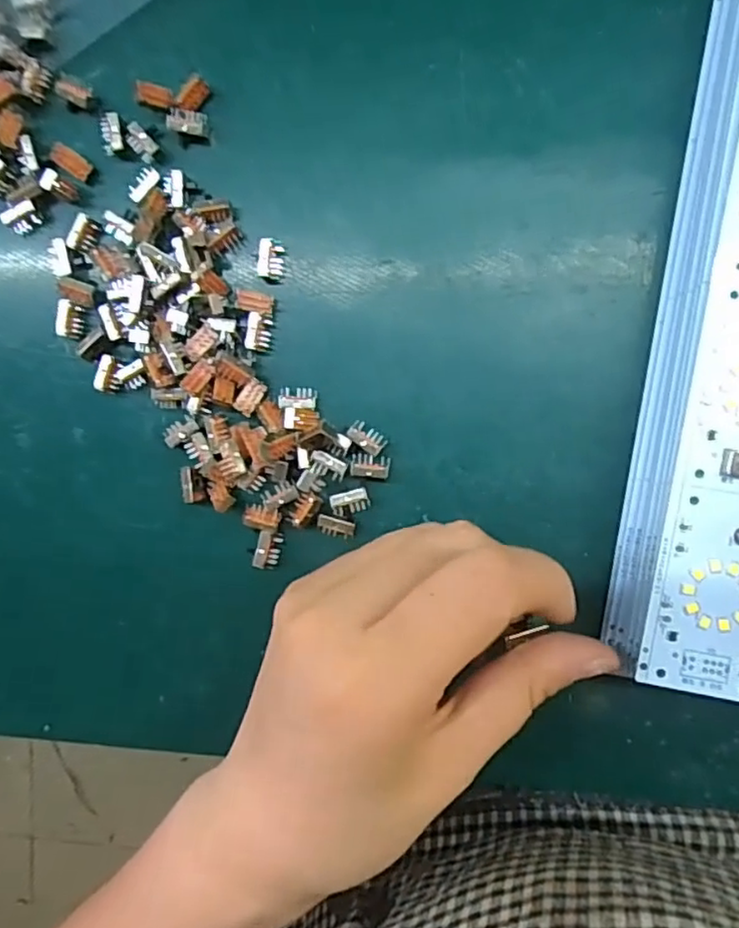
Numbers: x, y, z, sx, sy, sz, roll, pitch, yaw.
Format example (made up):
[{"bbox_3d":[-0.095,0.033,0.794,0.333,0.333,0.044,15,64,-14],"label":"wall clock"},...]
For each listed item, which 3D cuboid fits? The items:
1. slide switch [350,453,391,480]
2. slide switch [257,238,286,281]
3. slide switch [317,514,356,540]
[{"bbox_3d":[0.000,0.001,0.228,0.013,0.006,0.008,6,94,7],"label":"slide switch"},{"bbox_3d":[-0.035,-0.072,0.230,0.008,0.008,0.013,6,94,7],"label":"slide switch"},{"bbox_3d":[-0.012,0.022,0.230,0.014,0.005,0.007,17,95,-7],"label":"slide switch"}]

